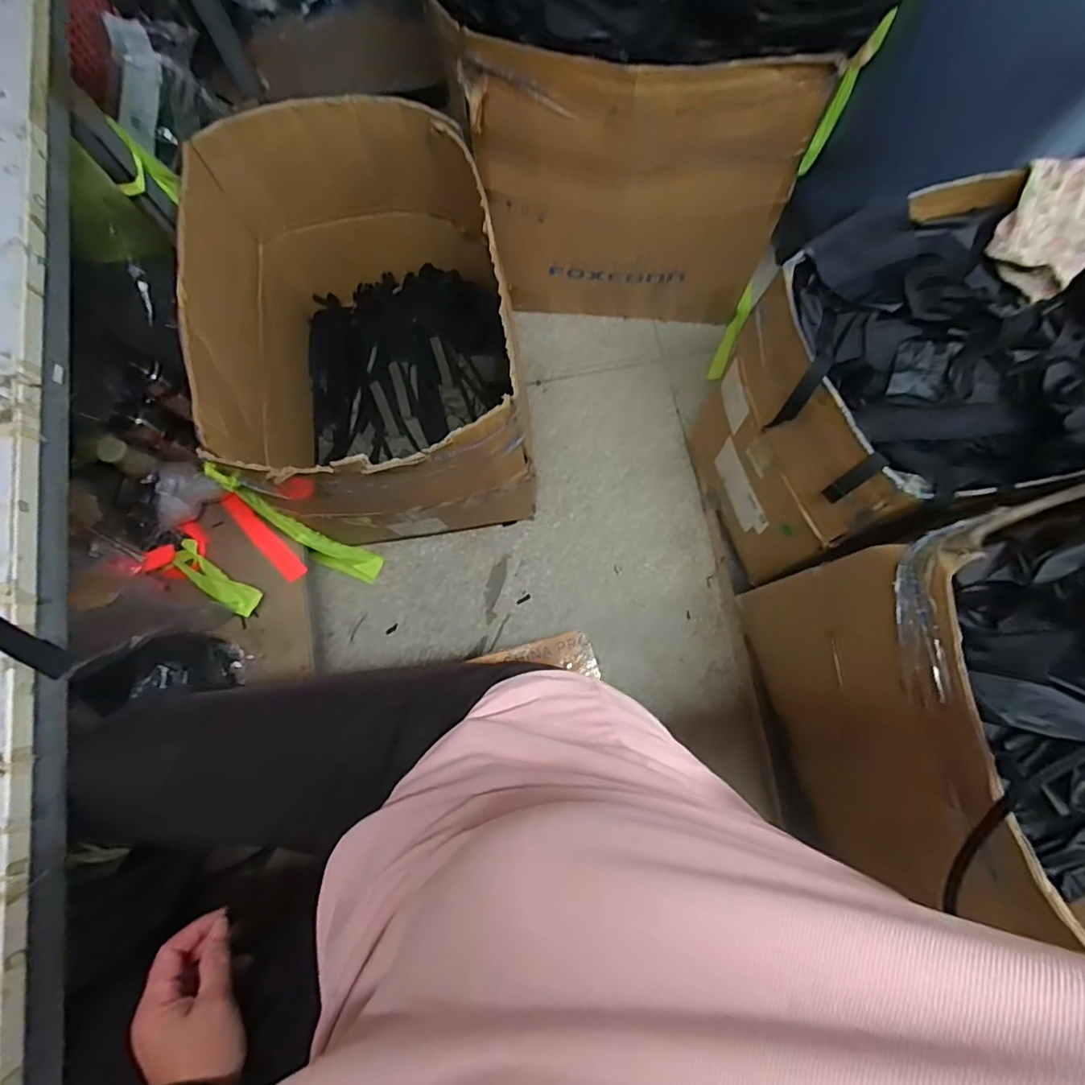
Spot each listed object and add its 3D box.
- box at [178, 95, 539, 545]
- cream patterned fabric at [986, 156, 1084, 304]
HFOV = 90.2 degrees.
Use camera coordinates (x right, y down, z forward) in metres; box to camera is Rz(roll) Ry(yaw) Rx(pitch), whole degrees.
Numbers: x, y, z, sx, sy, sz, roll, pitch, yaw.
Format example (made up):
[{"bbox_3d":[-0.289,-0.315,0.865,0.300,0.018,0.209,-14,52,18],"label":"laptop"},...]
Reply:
[{"bbox_3d":[-0.299,-0.342,0.991,0.452,0.459,0.634,-15,75,-3],"label":"box"},{"bbox_3d":[0.671,-0.412,0.708,0.170,0.085,0.136,-44,78,-10],"label":"cream patterned fabric"}]

